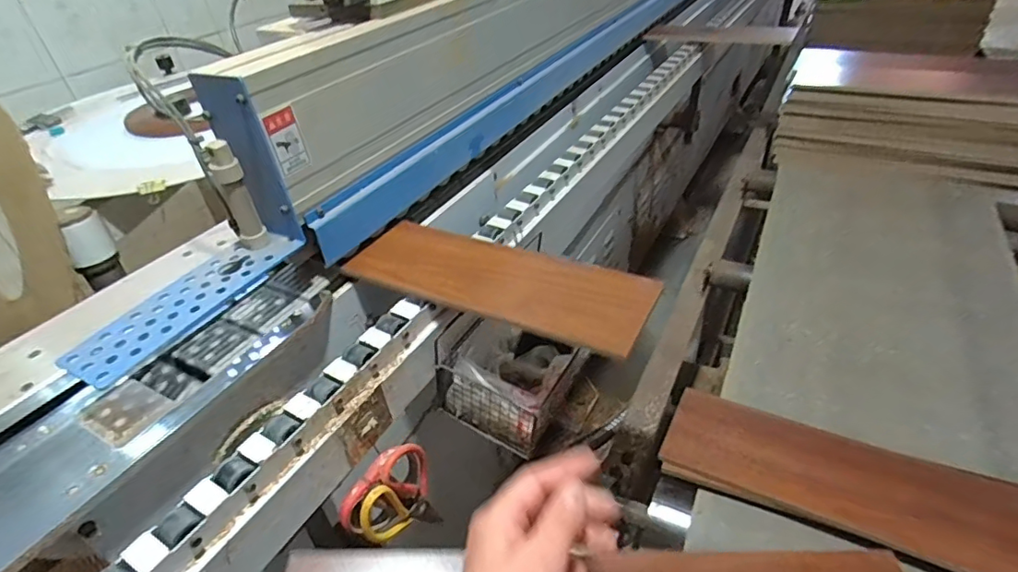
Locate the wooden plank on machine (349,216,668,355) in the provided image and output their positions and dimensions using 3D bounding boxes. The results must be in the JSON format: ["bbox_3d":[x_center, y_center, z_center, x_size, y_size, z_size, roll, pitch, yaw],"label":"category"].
[{"bbox_3d":[-0.014,-0.011,0.590,0.339,0.014,0.119,16,43,26],"label":"wooden plank on machine"}]

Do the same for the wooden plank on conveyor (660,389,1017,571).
[{"bbox_3d":[0.424,0.226,0.574,0.474,0.026,0.134,14,42,23],"label":"wooden plank on conveyor"}]

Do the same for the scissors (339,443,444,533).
[{"bbox_3d":[-0.130,0.247,0.599,0.021,0.157,0.106,26,48,34],"label":"scissors"}]

